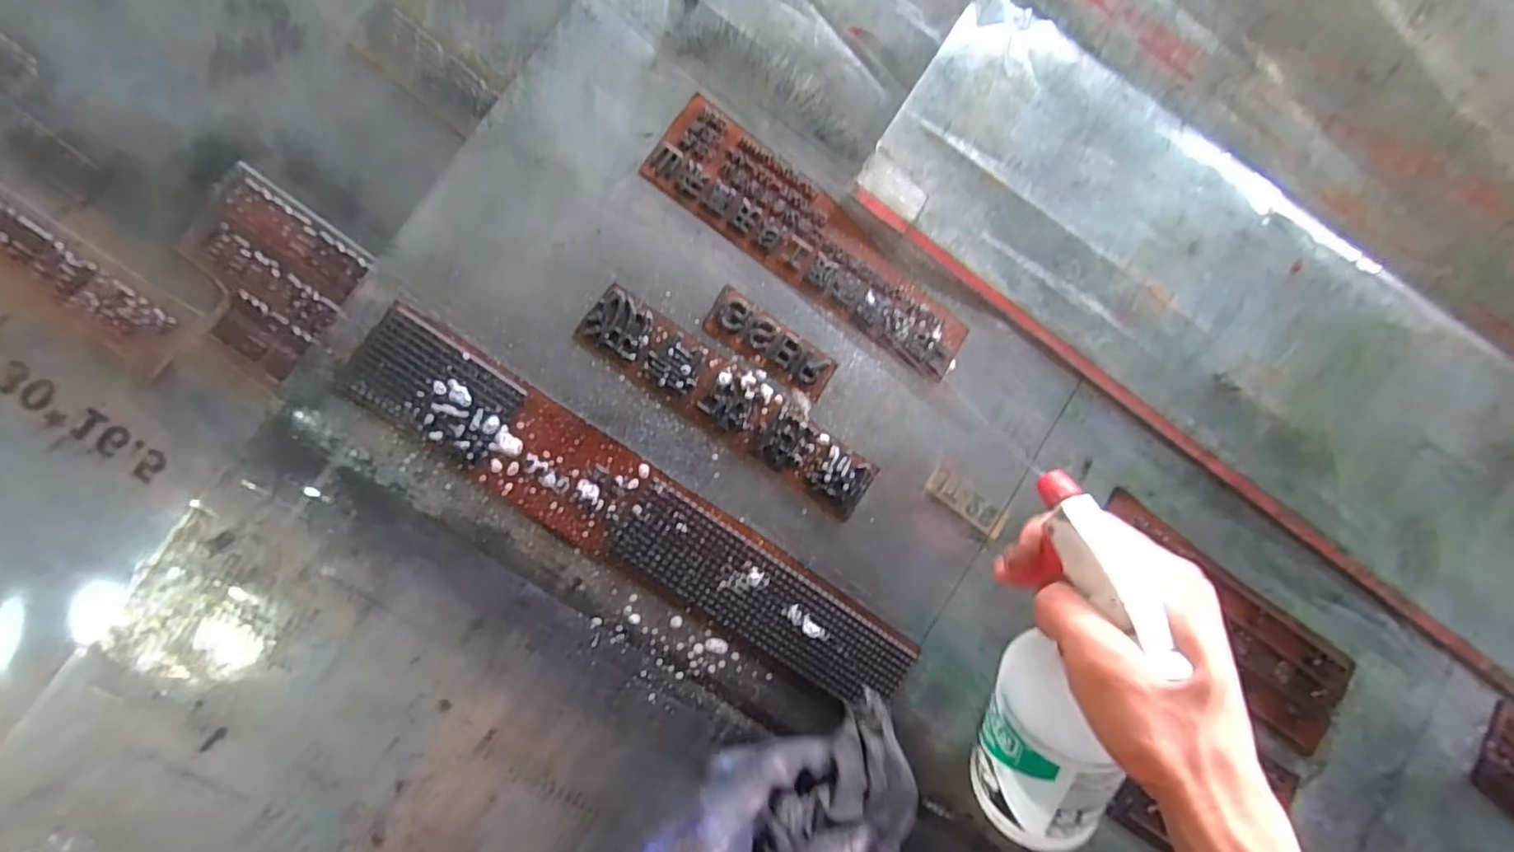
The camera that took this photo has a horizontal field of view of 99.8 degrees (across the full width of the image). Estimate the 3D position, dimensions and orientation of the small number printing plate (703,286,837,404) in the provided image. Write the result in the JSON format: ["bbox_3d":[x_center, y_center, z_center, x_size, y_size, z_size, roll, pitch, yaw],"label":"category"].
[{"bbox_3d":[0.009,-0.052,0.407,0.087,0.005,0.033,34,84,-6],"label":"small number printing plate"}]

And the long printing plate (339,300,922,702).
[{"bbox_3d":[-0.068,0.058,0.392,0.379,0.009,0.064,33,84,-6],"label":"long printing plate"}]

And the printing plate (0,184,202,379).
[{"bbox_3d":[-0.402,-0.098,0.350,0.181,0.004,0.042,35,84,-6],"label":"printing plate"}]

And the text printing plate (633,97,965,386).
[{"bbox_3d":[0.040,-0.122,0.416,0.231,0.008,0.066,34,84,-6],"label":"text printing plate"}]

